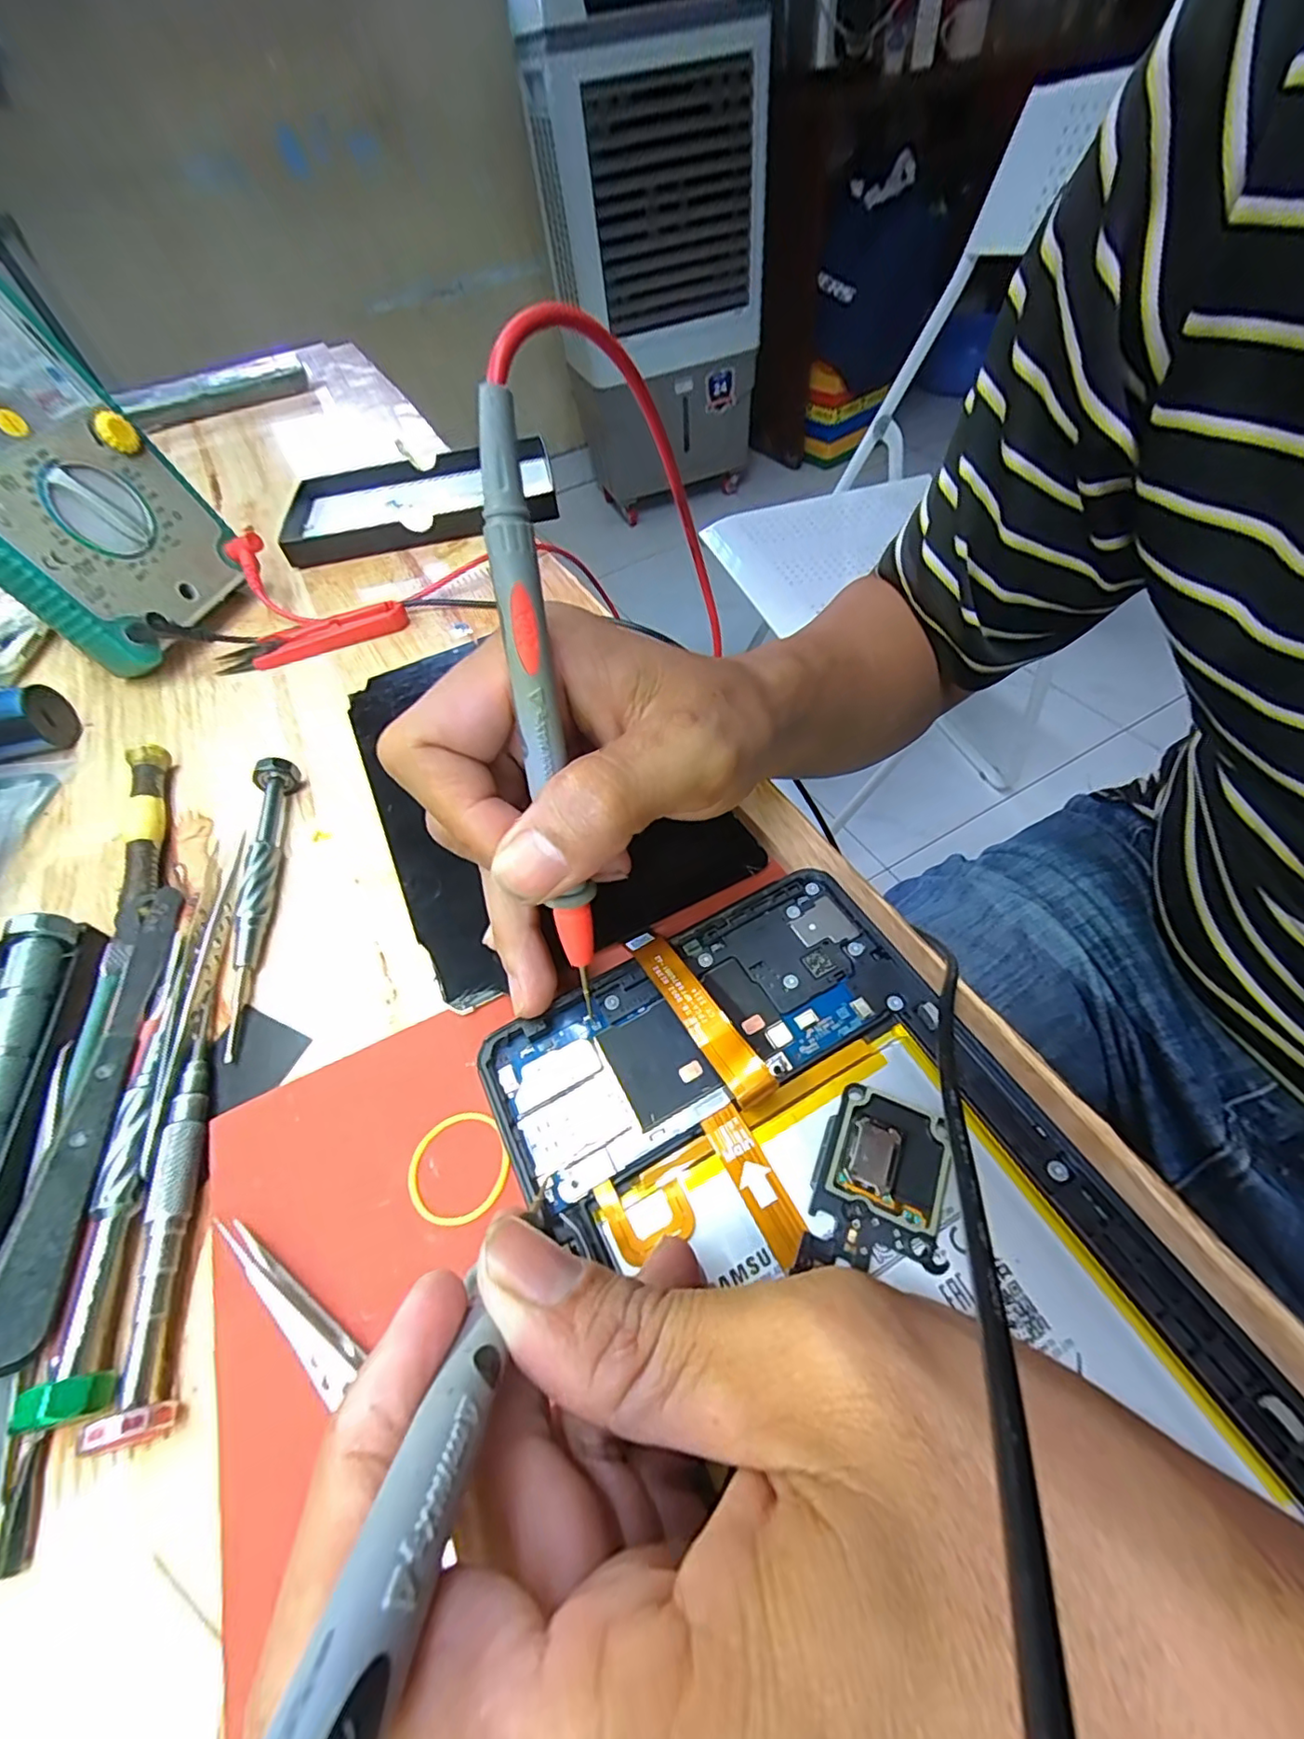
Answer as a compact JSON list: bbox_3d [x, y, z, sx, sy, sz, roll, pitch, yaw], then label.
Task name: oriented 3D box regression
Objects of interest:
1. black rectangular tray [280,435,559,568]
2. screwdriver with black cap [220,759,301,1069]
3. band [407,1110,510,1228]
[{"bbox_3d":[-0.157,-0.256,0.411,0.175,0.025,0.117,-12,54,-2],"label":"black rectangular tray"},{"bbox_3d":[-0.149,0.007,0.224,0.014,0.018,0.124,-13,54,-3],"label":"screwdriver with black cap"},{"bbox_3d":[-0.053,0.080,0.161,0.026,0.004,0.027,-3,55,4],"label":"band"}]

